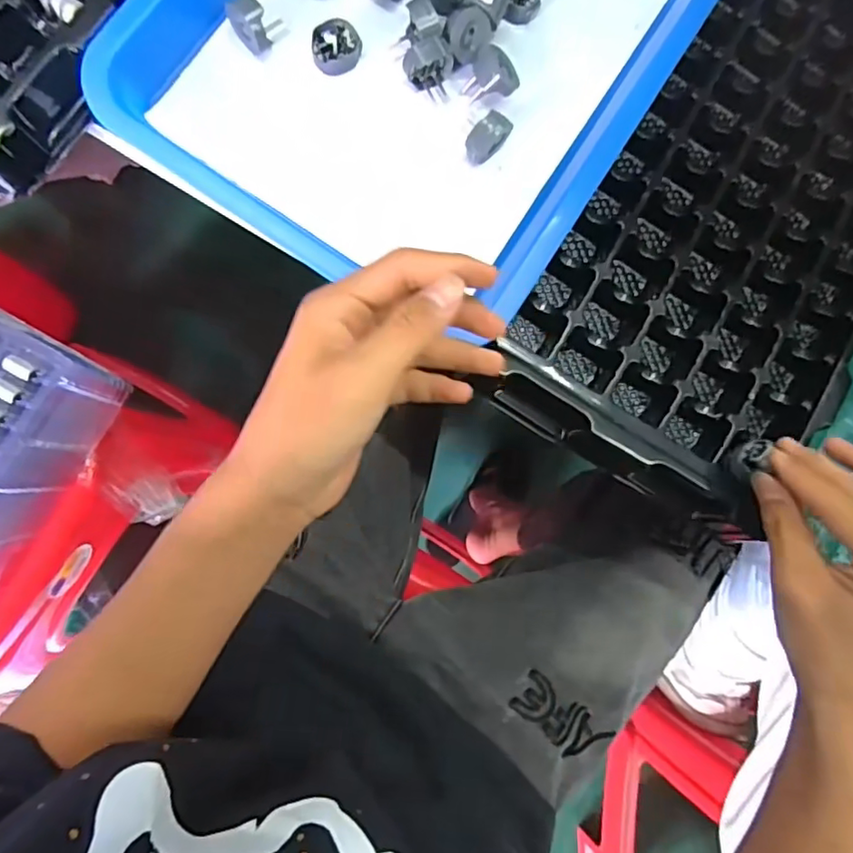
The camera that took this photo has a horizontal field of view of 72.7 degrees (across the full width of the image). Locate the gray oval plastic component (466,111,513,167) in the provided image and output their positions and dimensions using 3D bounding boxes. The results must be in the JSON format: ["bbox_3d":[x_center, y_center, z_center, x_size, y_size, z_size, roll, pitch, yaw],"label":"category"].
[{"bbox_3d":[0.036,-0.170,0.346,0.018,0.022,0.025,37,81,-3],"label":"gray oval plastic component"}]

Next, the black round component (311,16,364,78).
[{"bbox_3d":[-0.053,-0.225,0.344,0.027,0.018,0.024,17,83,-6],"label":"black round component"}]

